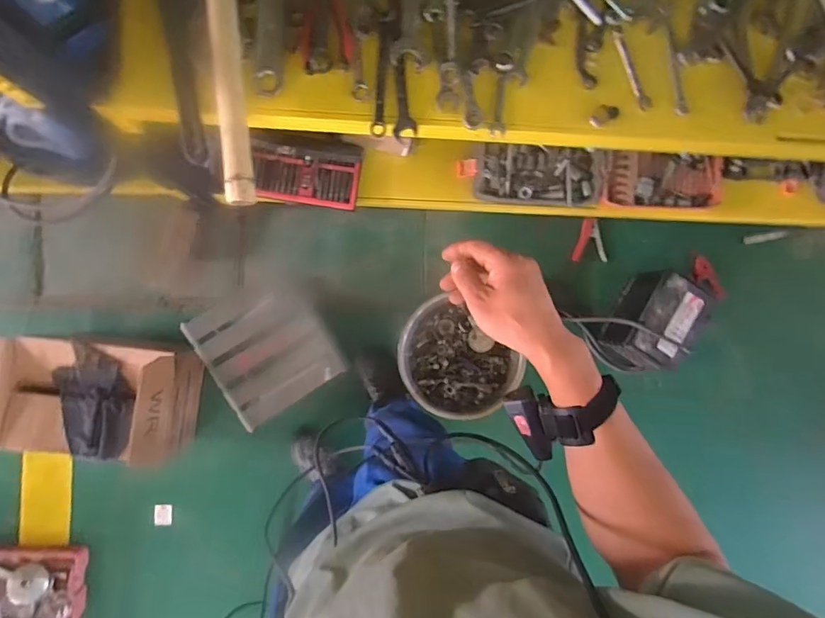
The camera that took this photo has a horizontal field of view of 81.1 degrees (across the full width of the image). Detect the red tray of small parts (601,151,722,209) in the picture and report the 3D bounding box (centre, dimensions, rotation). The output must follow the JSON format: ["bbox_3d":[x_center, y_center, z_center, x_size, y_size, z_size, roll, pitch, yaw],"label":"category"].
[{"bbox_3d":[0.650,-0.327,1.235,0.331,0.043,0.129,1,90,-8],"label":"red tray of small parts"}]

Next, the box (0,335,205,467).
[{"bbox_3d":[-0.806,0.203,1.160,0.482,0.295,0.262,9,89,-8],"label":"box"}]

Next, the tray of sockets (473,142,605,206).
[{"bbox_3d":[0.314,-0.339,1.209,0.324,0.041,0.171,2,90,-8],"label":"tray of sockets"}]

